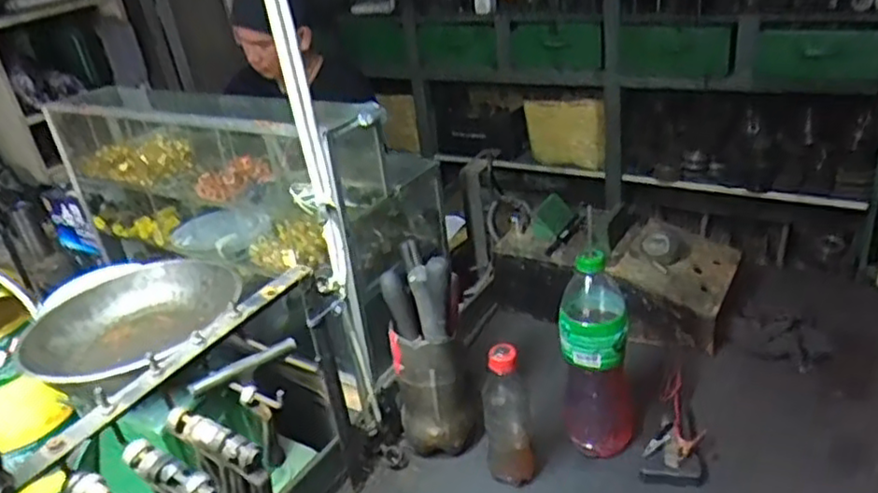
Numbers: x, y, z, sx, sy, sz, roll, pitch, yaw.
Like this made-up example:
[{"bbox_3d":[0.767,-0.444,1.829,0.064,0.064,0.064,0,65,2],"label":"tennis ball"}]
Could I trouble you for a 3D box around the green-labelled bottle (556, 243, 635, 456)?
[{"bbox_3d":[0.186,0.125,0.826,0.080,0.265,0.078,-2,30,10],"label":"green-labelled bottle"}]

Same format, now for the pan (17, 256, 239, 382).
[{"bbox_3d":[-0.366,0.098,0.839,0.219,0.067,0.213,3,30,18],"label":"pan"}]

